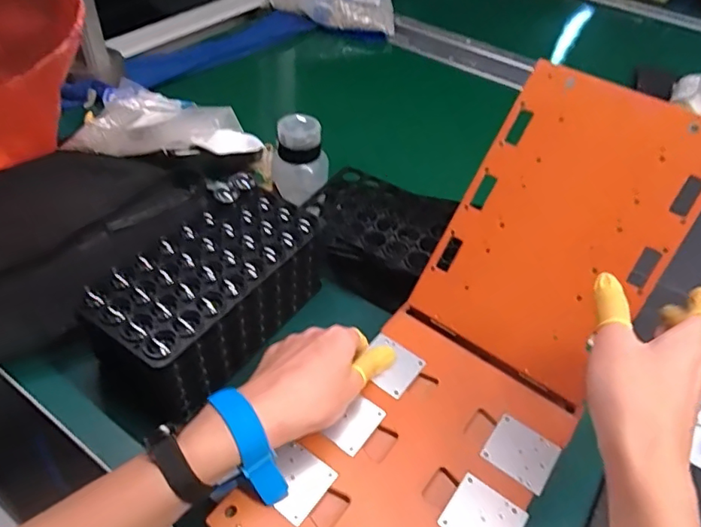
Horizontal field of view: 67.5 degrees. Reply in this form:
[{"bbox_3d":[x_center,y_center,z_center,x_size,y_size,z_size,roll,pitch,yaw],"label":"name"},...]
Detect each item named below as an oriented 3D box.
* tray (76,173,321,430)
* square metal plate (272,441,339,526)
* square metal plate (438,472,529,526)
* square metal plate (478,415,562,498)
[{"bbox_3d":[-0.120,0.027,0.461,0.102,0.099,0.196,29,50,22],"label":"tray"},{"bbox_3d":[-0.038,0.151,0.364,0.040,0.004,0.043,33,52,19],"label":"square metal plate"},{"bbox_3d":[0.091,0.173,0.356,0.048,0.004,0.044,31,51,24],"label":"square metal plate"},{"bbox_3d":[0.127,0.140,0.391,0.047,0.004,0.043,31,51,24],"label":"square metal plate"}]

